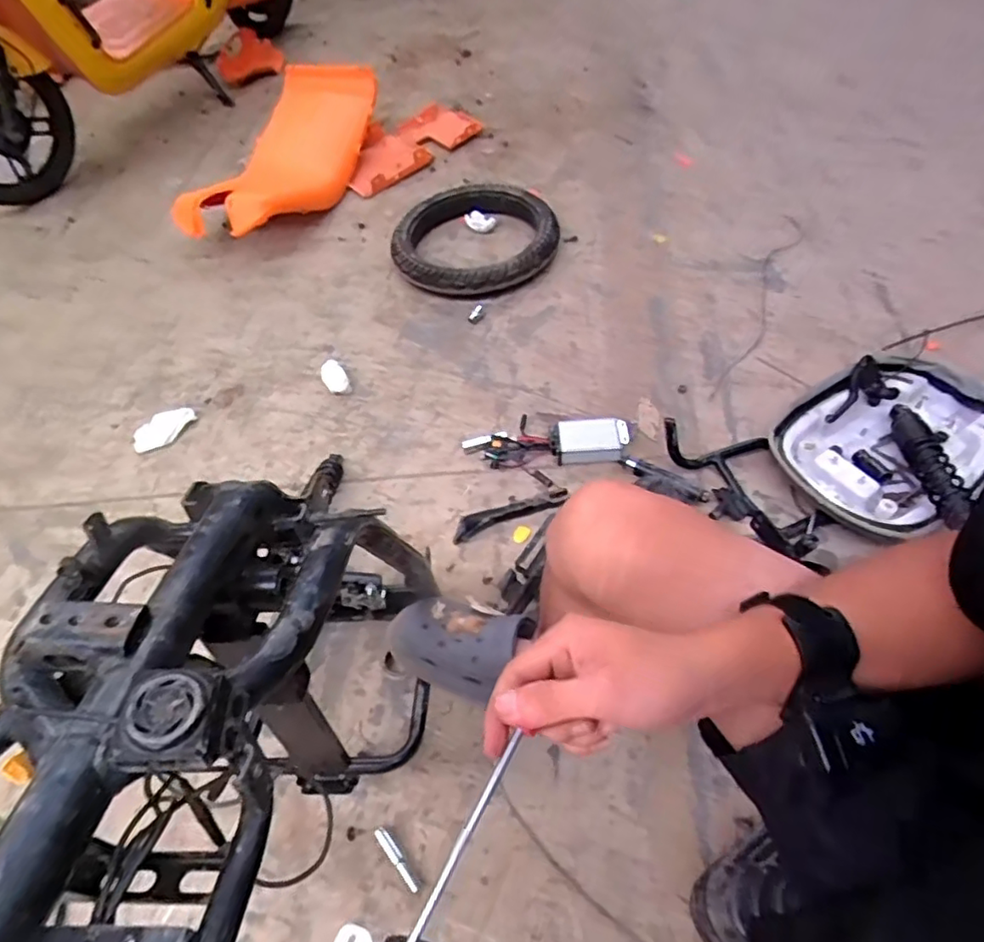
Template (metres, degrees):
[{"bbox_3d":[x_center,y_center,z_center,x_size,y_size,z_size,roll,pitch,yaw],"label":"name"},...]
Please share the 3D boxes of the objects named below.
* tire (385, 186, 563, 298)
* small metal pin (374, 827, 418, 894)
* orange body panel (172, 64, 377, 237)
[{"bbox_3d":[-0.039,-0.523,1.396,0.344,0.070,0.359,-3,54,3],"label":"tire"},{"bbox_3d":[-0.111,0.457,0.729,0.015,0.015,0.079,-36,59,-20],"label":"small metal pin"},{"bbox_3d":[-0.512,-0.795,1.560,0.226,0.190,0.657,14,57,15],"label":"orange body panel"}]

